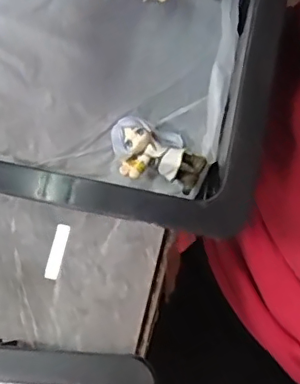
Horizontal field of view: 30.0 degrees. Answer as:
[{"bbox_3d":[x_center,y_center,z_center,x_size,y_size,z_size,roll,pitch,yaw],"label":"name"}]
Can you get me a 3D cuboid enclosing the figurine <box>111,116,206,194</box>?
[{"bbox_3d":[0.005,-0.024,0.355,0.058,0.019,0.037,15,82,5],"label":"figurine"}]

